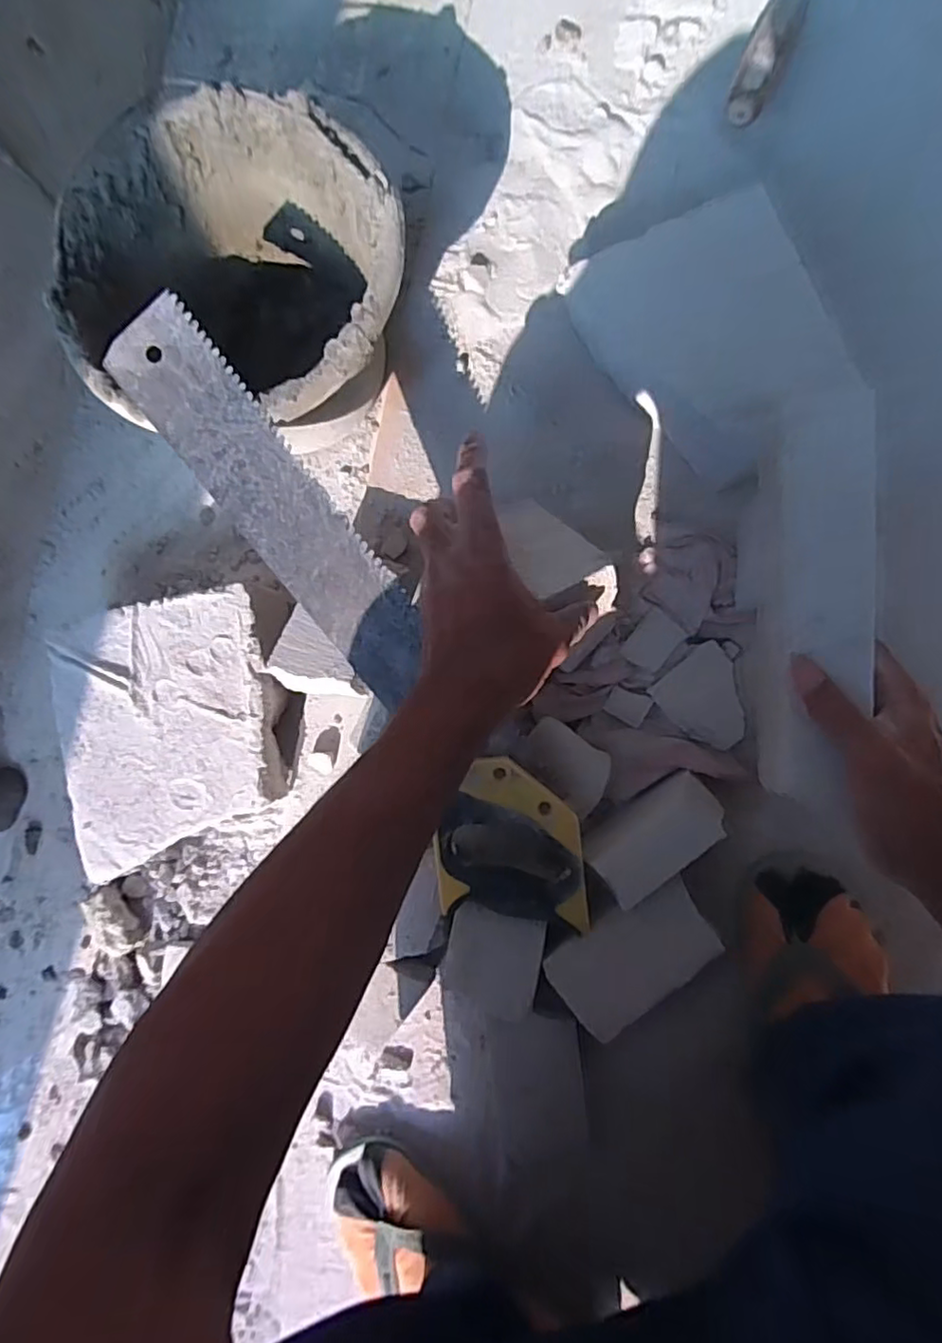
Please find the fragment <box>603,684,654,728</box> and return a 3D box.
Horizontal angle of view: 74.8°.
[{"bbox_3d":[0.130,0.029,0.514,0.033,0.006,0.027,27,91,9],"label":"fragment"}]

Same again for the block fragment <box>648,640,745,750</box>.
[{"bbox_3d":[0.197,0.023,0.508,0.069,0.016,0.076,-41,82,5],"label":"block fragment"}]

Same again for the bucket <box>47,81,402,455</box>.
[{"bbox_3d":[-0.165,-0.293,0.509,0.246,0.177,0.234,0,87,9],"label":"bucket"}]

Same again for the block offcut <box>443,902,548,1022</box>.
[{"bbox_3d":[0.018,0.235,0.498,0.074,0.028,0.091,11,89,10],"label":"block offcut"}]

